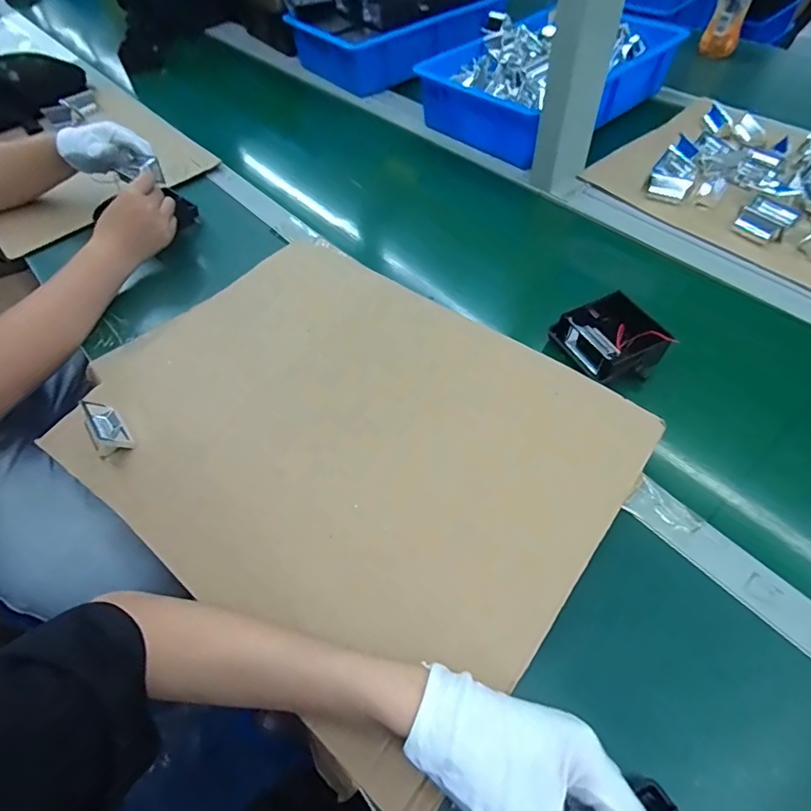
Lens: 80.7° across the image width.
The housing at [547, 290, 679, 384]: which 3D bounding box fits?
[{"bbox_3d":[0.229,-0.072,0.531,0.087,0.048,0.096,-23,56,-12],"label":"housing"}]

